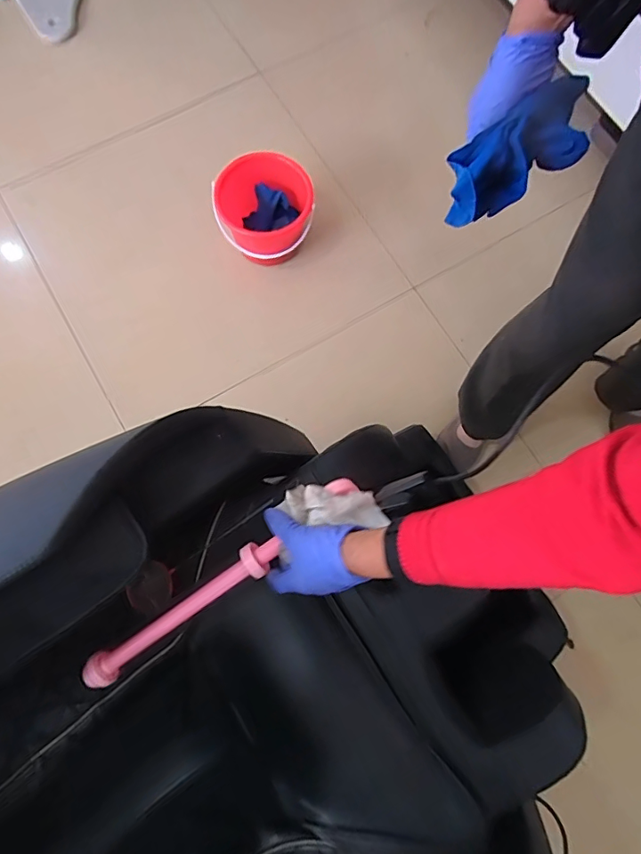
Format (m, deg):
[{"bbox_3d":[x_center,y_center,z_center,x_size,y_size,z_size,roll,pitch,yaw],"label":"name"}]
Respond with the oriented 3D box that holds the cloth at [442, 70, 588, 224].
[{"bbox_3d":[0.230,-0.316,0.565,0.190,0.091,0.084,-38,79,5],"label":"cloth"}]

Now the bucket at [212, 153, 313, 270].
[{"bbox_3d":[-0.131,-0.500,1.192,0.224,0.207,0.183,-2,76,-2],"label":"bucket"}]

